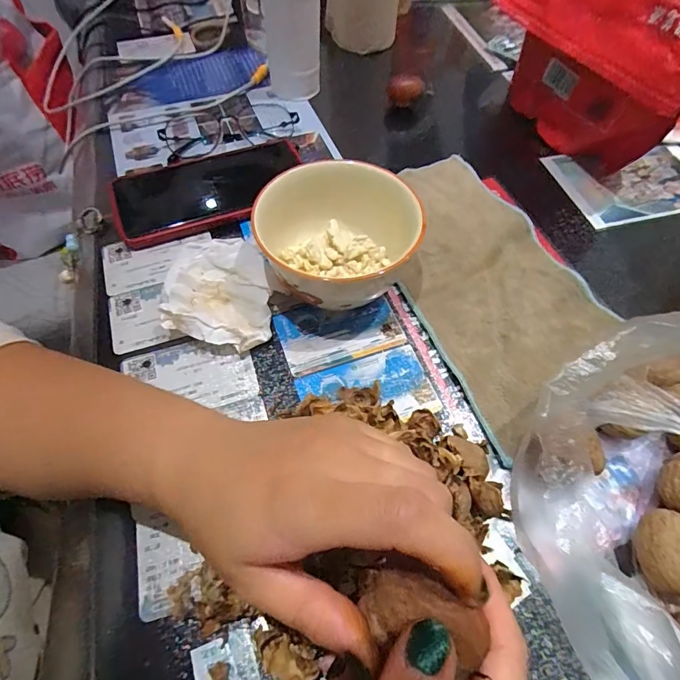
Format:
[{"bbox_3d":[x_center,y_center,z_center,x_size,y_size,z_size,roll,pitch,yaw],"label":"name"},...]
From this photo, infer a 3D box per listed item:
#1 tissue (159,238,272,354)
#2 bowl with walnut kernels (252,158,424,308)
[{"bbox_3d":[-0.090,-0.035,0.319,0.074,0.023,0.094,-4,59,-4],"label":"tissue"},{"bbox_3d":[-0.001,-0.077,0.320,0.105,0.060,0.109,34,63,18],"label":"bowl with walnut kernels"}]

